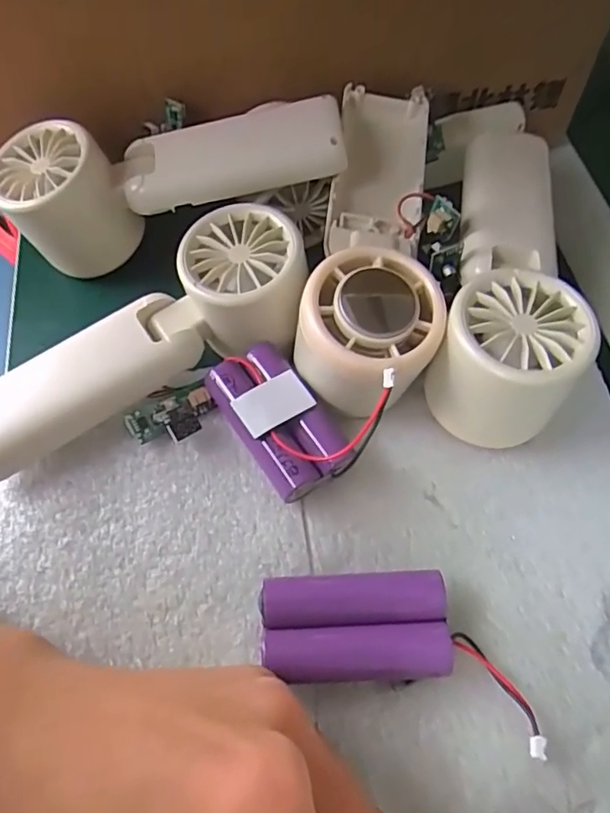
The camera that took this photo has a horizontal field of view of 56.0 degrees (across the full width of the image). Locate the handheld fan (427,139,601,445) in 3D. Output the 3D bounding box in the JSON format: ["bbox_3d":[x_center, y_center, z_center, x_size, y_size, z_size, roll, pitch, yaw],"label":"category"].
[{"bbox_3d":[0.093,-0.064,0.266,0.051,0.060,0.166,12,62,6],"label":"handheld fan"}]

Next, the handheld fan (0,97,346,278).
[{"bbox_3d":[-0.063,-0.111,0.280,0.162,0.058,0.049,-11,61,6],"label":"handheld fan"}]

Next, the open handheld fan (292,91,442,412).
[{"bbox_3d":[0.034,-0.075,0.261,0.053,0.047,0.173,8,61,4],"label":"open handheld fan"}]

